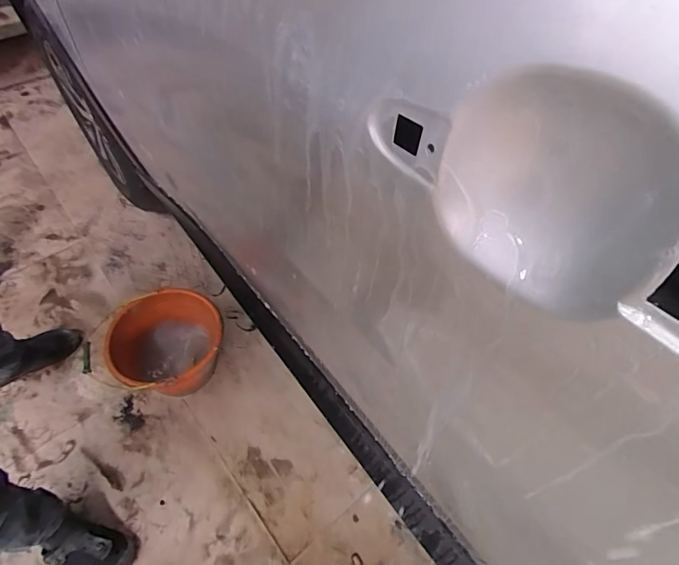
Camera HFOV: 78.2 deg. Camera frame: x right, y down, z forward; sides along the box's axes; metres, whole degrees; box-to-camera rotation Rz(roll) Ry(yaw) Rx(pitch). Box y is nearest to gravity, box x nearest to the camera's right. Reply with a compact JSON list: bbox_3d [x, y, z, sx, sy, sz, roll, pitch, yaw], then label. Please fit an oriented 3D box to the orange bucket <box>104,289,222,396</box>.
[{"bbox_3d":[-0.467,0.192,1.163,0.292,0.218,0.275,-2,55,-5],"label":"orange bucket"}]

